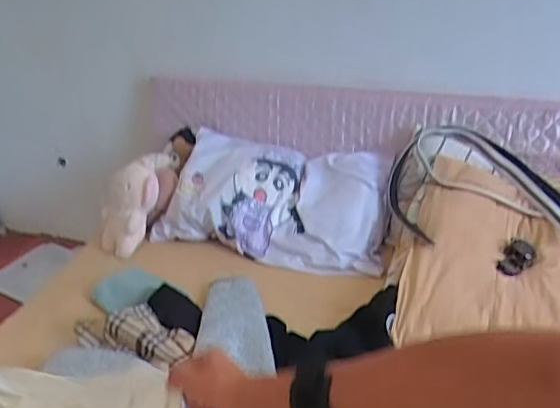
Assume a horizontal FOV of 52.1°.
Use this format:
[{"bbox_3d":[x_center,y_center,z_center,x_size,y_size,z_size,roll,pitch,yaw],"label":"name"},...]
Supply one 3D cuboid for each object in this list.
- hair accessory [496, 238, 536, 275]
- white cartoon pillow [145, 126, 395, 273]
[{"bbox_3d":[0.518,0.125,1.260,0.063,0.028,0.096,30,75,29],"label":"hair accessory"},{"bbox_3d":[-0.012,-0.020,1.511,0.589,0.105,0.363,9,69,11],"label":"white cartoon pillow"}]

